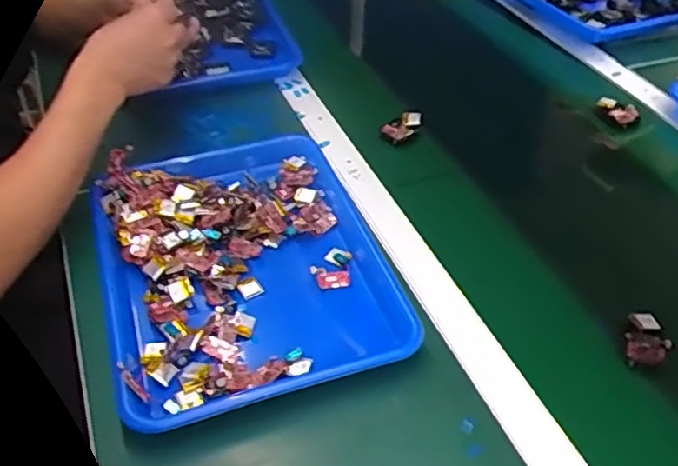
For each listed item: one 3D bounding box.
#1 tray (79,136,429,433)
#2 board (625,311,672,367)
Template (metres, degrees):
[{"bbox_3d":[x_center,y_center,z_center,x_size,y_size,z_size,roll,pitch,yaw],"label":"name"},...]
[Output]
[{"bbox_3d":[-0.093,0.025,0.639,0.268,0.047,0.334,-14,43,-16],"label":"tray"},{"bbox_3d":[0.267,0.092,0.574,0.036,0.019,0.047,1,41,1],"label":"board"}]

